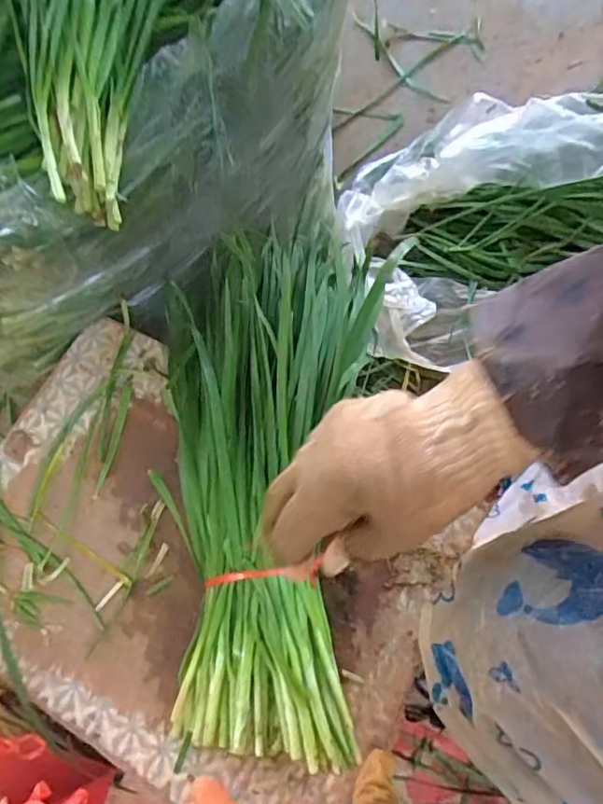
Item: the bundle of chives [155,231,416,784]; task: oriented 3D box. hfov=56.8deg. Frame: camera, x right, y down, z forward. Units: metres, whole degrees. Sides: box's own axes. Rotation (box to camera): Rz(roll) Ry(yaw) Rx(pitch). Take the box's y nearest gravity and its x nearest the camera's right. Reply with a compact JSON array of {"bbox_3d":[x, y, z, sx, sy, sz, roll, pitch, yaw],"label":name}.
[{"bbox_3d":[-0.027,0.030,0.435,0.177,0.074,0.411,1,65,2],"label":"bundle of chives"}]

